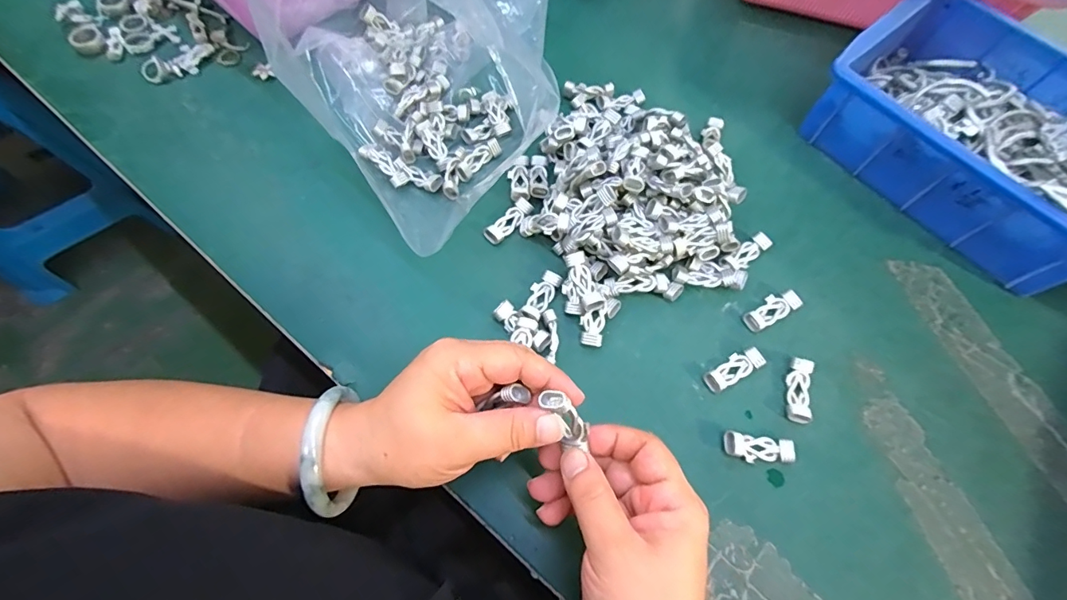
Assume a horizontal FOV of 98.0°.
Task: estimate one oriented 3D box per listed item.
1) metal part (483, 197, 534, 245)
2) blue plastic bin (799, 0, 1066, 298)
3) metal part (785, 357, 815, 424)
[{"bbox_3d":[-0.019,-0.063,0.366,0.015,0.006,0.044,42,71,14],"label":"metal part"},{"bbox_3d":[0.373,-0.138,0.383,0.167,0.073,0.232,-38,74,-17],"label":"blue plastic bin"},{"bbox_3d":[0.185,0.063,0.322,0.015,0.010,0.043,15,67,3],"label":"metal part"}]

